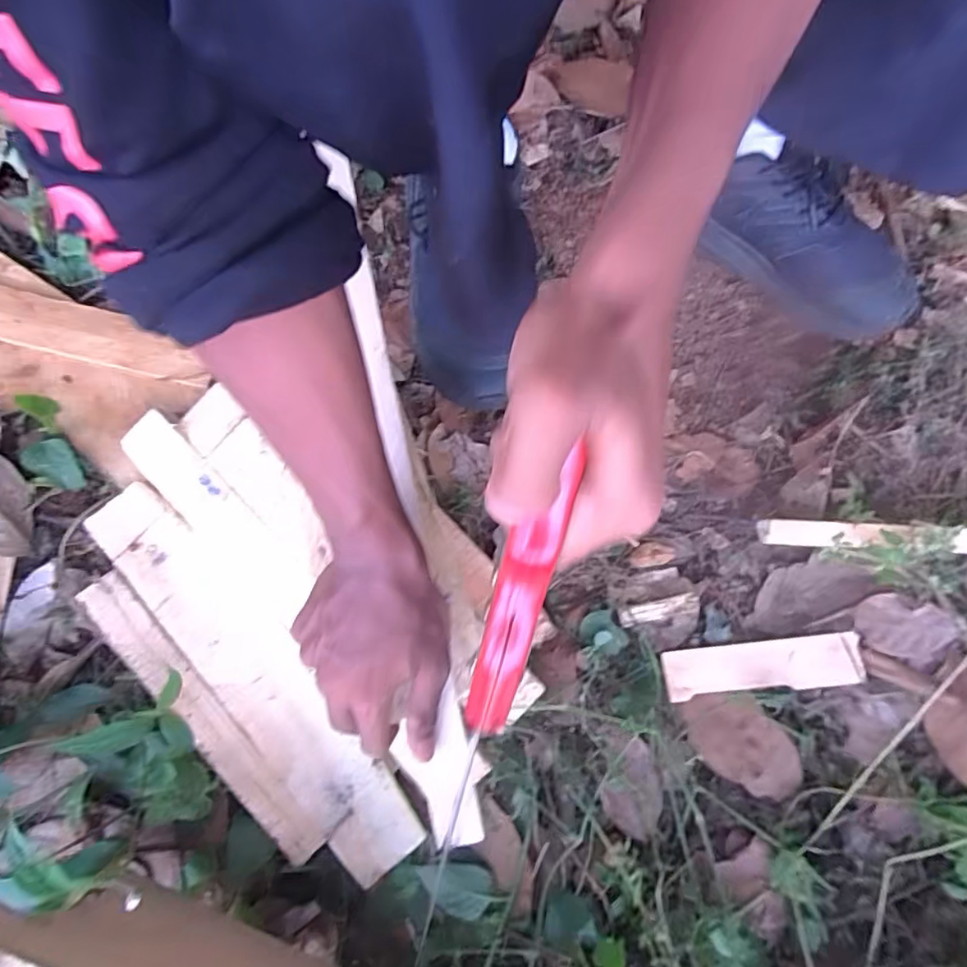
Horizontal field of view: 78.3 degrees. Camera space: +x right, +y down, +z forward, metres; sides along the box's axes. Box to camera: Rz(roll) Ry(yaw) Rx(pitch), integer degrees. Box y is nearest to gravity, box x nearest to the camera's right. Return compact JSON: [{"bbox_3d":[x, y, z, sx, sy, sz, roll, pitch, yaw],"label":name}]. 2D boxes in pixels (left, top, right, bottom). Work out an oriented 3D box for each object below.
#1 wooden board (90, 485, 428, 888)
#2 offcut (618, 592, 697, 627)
[{"bbox_3d":[-0.177,0.143,0.453,0.058,0.006,0.345,-40,84,-13],"label":"wooden board"},{"bbox_3d":[0.140,0.101,0.479,0.063,0.006,0.015,-14,77,-6],"label":"offcut"}]

